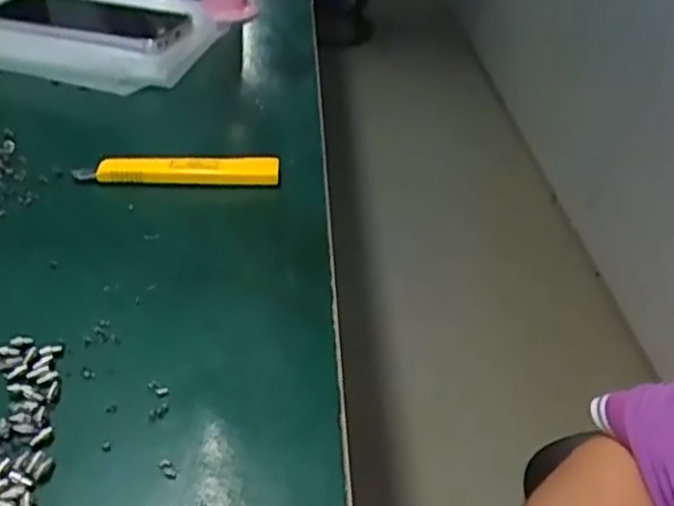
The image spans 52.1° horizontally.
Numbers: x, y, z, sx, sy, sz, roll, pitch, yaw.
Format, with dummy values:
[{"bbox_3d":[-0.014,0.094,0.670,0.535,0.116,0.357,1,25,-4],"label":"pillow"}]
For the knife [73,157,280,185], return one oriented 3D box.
[{"bbox_3d":[-0.103,-0.054,0.445,0.128,0.014,0.016,1,38,-5],"label":"knife"}]

